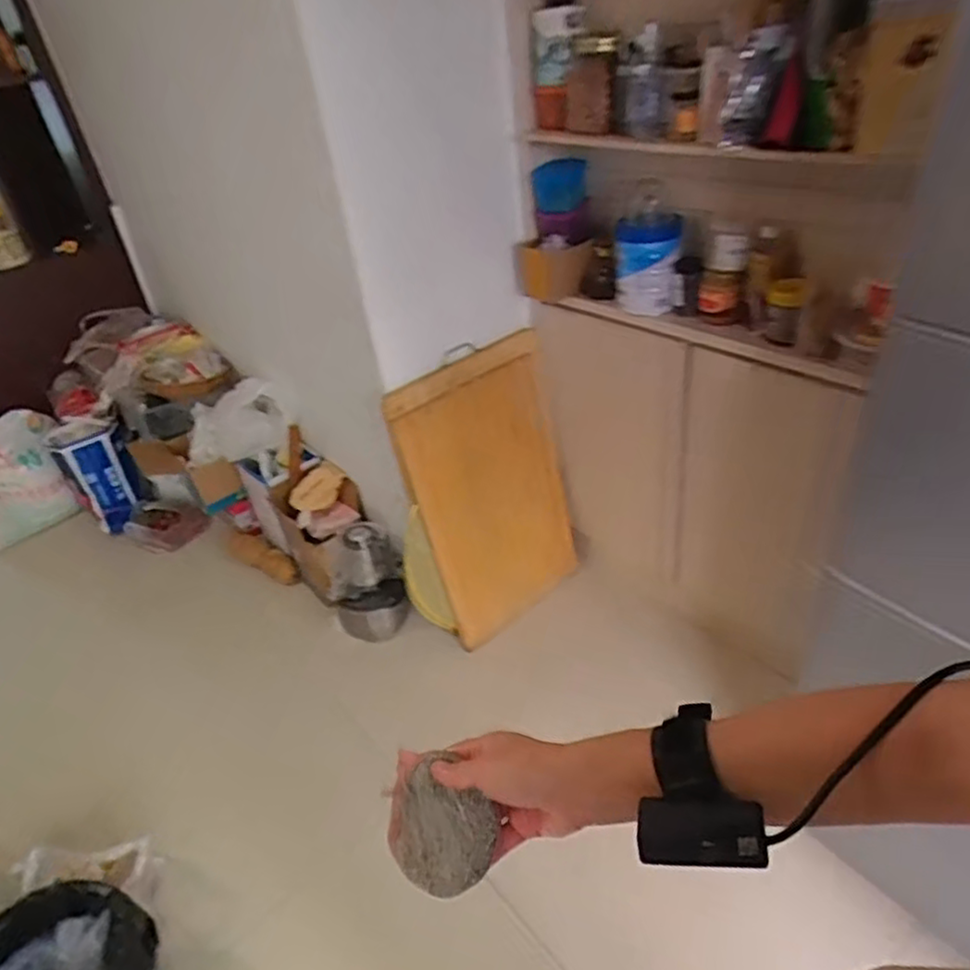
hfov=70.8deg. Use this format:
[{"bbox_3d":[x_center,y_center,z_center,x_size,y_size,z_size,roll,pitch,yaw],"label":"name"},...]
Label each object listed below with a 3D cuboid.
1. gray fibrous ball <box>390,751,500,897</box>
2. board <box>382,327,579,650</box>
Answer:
[{"bbox_3d":[-0.036,0.259,0.512,0.087,0.078,0.017,35,6,34],"label":"gray fibrous ball"},{"bbox_3d":[0.029,0.029,1.646,0.394,0.689,0.044,-22,22,-15],"label":"board"}]

